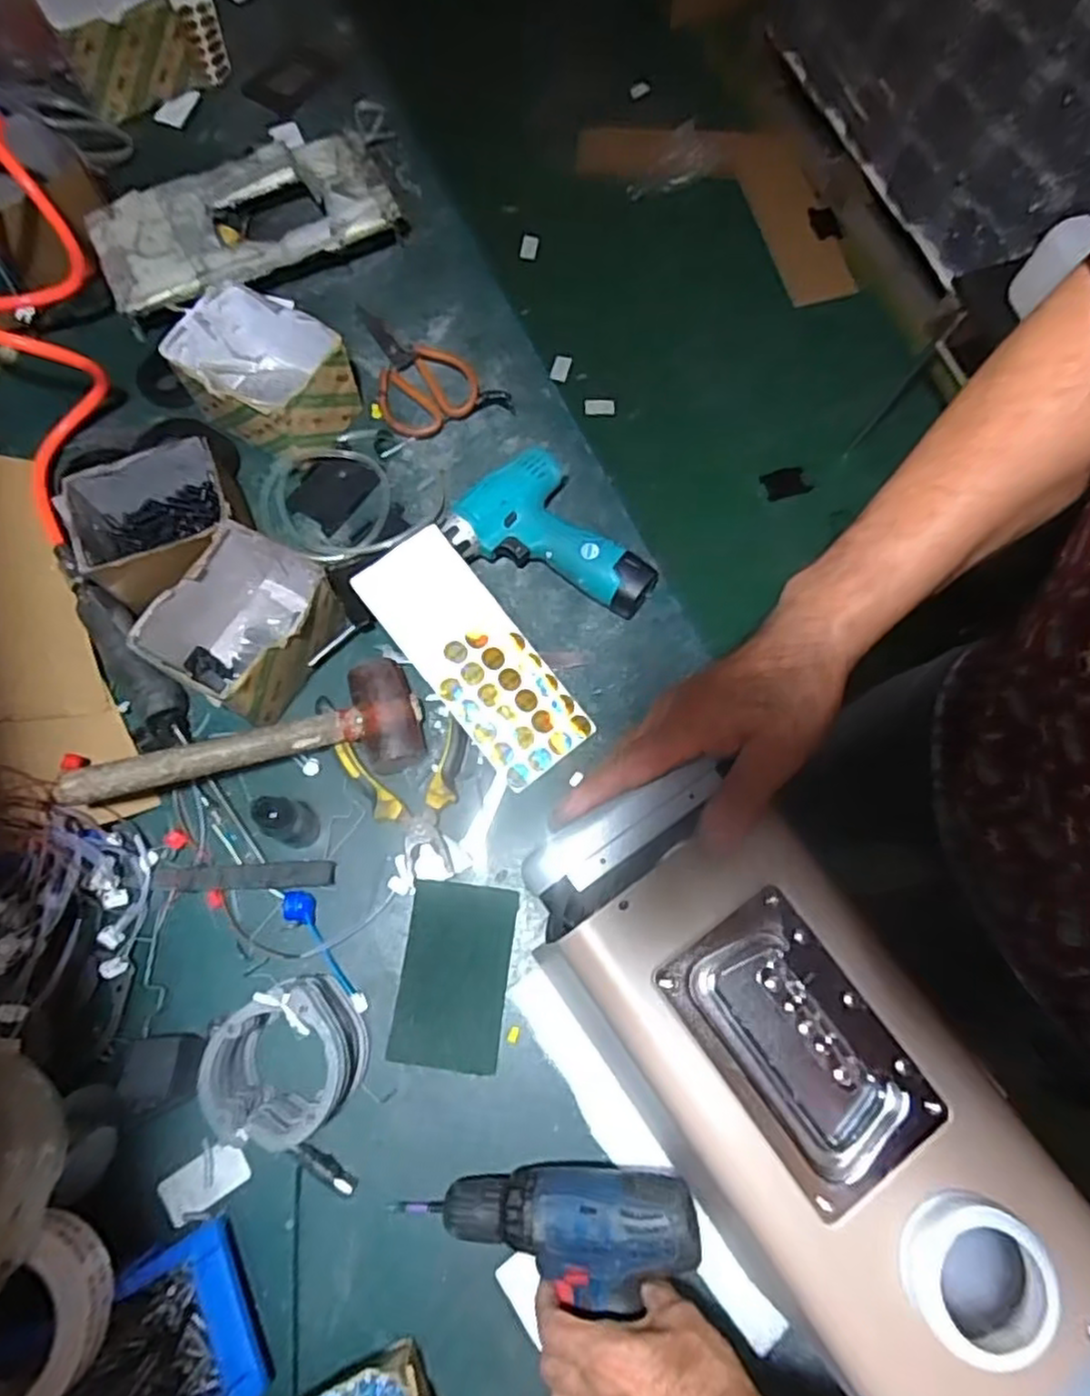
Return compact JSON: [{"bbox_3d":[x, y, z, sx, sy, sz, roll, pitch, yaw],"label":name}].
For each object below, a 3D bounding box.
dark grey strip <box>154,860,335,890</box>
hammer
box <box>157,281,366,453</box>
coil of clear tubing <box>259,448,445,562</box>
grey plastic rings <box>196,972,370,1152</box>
[{"bbox_3d":[-0.256,0.152,0.617,0.146,0.004,0.021,-3,73,0],"label":"dark grey strip"},{"bbox_3d":[-0.244,0.034,0.611,0.282,0.044,0.098,-11,73,-20],"label":"hammer"},{"bbox_3d":[-0.275,-0.320,0.726,0.142,0.091,0.121,28,75,8],"label":"box"},{"bbox_3d":[-0.195,-0.200,0.720,0.185,0.031,0.125,-13,73,-3],"label":"coil of clear tubing"},{"bbox_3d":[-0.195,0.278,0.553,0.105,0.077,0.103,0,73,0],"label":"grey plastic rings"}]

